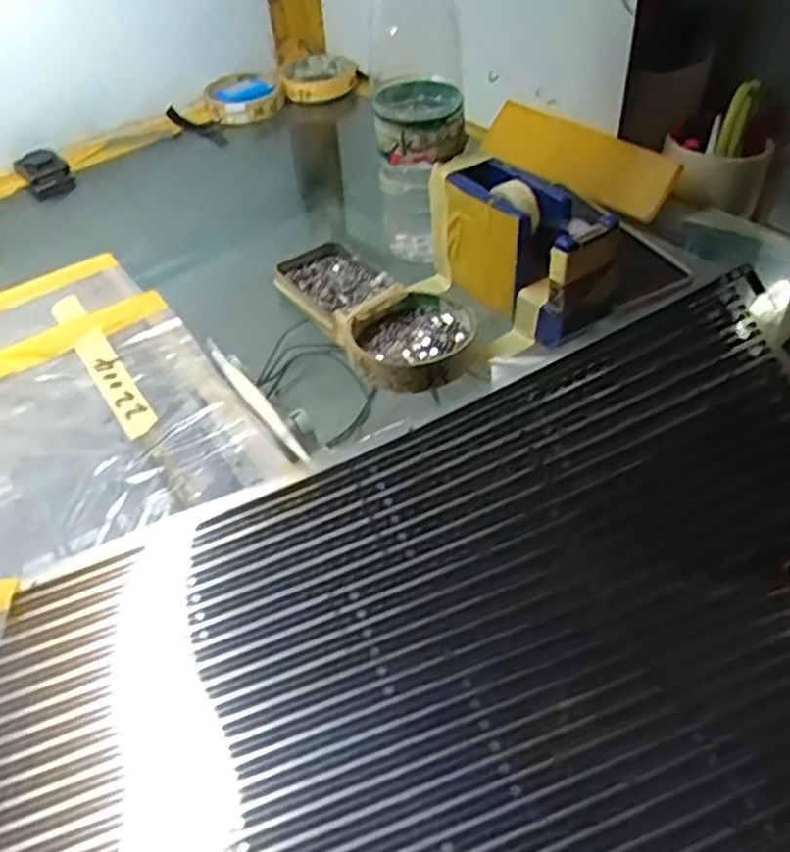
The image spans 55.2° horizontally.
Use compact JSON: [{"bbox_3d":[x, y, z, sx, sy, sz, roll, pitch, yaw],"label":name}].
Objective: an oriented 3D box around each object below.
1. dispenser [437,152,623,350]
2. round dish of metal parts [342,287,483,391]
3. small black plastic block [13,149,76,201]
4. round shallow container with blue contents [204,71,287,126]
[{"bbox_3d":[0.081,-0.118,0.498,0.046,0.080,0.133,-29,45,-22],"label":"dispenser"},{"bbox_3d":[0.008,-0.063,0.499,0.085,0.024,0.100,-15,42,-8],"label":"round dish of metal parts"},{"bbox_3d":[-0.337,-0.242,0.728,0.044,0.038,0.036,-27,45,-21],"label":"small black plastic block"},{"bbox_3d":[-0.158,-0.352,0.805,0.072,0.018,0.094,33,57,18],"label":"round shallow container with blue contents"}]

